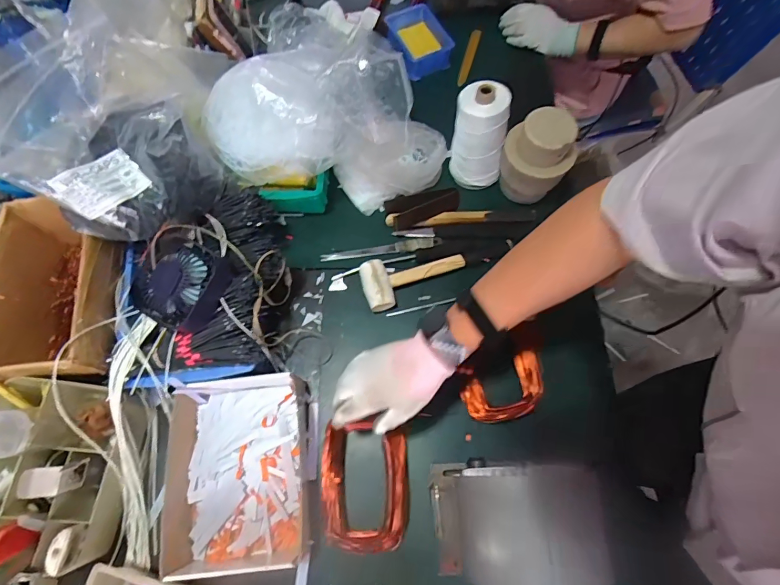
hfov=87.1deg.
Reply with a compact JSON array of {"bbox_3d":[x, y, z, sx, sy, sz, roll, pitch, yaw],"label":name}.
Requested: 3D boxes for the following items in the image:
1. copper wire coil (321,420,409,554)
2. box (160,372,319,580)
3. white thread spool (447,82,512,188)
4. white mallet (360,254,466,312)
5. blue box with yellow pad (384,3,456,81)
[{"bbox_3d":[-0.035,0.272,0.587,0.123,0.046,0.164,-4,69,0],"label":"copper wire coil"},{"bbox_3d":[-0.215,0.245,0.580,0.215,0.068,0.259,-5,69,-1],"label":"box"},{"bbox_3d":[0.149,-0.259,0.695,0.083,0.166,0.074,4,69,3],"label":"white thread spool"},{"bbox_3d":[0.041,-0.028,0.687,0.170,0.043,0.079,-16,70,-5],"label":"white mallet"},{"bbox_3d":[0.062,-0.533,0.874,0.110,0.048,0.161,-20,70,-6],"label":"blue box with yellow pad"}]

